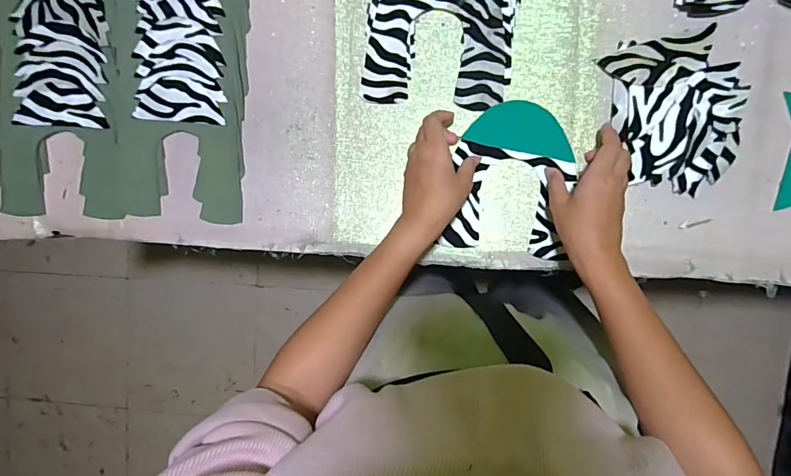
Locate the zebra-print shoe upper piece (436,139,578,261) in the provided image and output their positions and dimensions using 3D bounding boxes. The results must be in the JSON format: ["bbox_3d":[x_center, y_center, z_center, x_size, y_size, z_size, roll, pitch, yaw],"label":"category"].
[{"bbox_3d":[0.122,-0.041,0.489,0.129,0.009,0.115,8,96,7],"label":"zebra-print shoe upper piece"}]

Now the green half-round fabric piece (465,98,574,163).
[{"bbox_3d":[0.137,-0.119,0.483,0.110,0.005,0.052,14,94,6],"label":"green half-round fabric piece"}]

